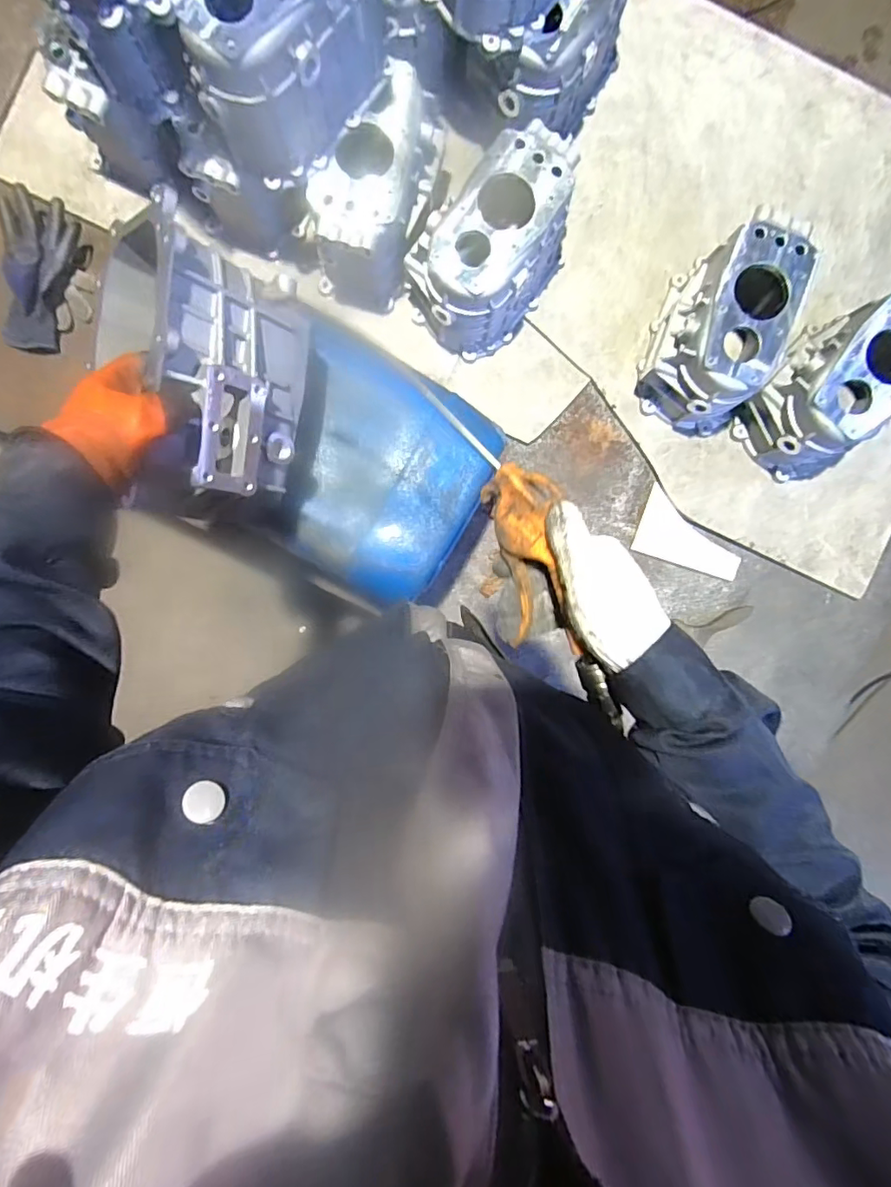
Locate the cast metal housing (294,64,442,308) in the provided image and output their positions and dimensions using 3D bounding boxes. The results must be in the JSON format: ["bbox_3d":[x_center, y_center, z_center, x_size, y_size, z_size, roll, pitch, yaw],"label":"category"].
[{"bbox_3d":[-0.098,-0.576,0.790,0.130,0.171,0.230,19,89,-4],"label":"cast metal housing"}]

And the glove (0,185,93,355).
[{"bbox_3d":[-0.630,-0.500,0.836,0.124,0.049,0.229,0,90,-4],"label":"glove"}]

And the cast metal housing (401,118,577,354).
[{"bbox_3d":[0.079,-0.513,0.801,0.166,0.163,0.269,39,88,-3],"label":"cast metal housing"}]

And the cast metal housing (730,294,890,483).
[{"bbox_3d":[0.621,-0.315,0.833,0.253,0.164,0.190,-45,93,-3],"label":"cast metal housing"}]

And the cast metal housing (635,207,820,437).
[{"bbox_3d":[0.423,-0.403,0.823,0.170,0.165,0.263,15,89,-4],"label":"cast metal housing"}]

